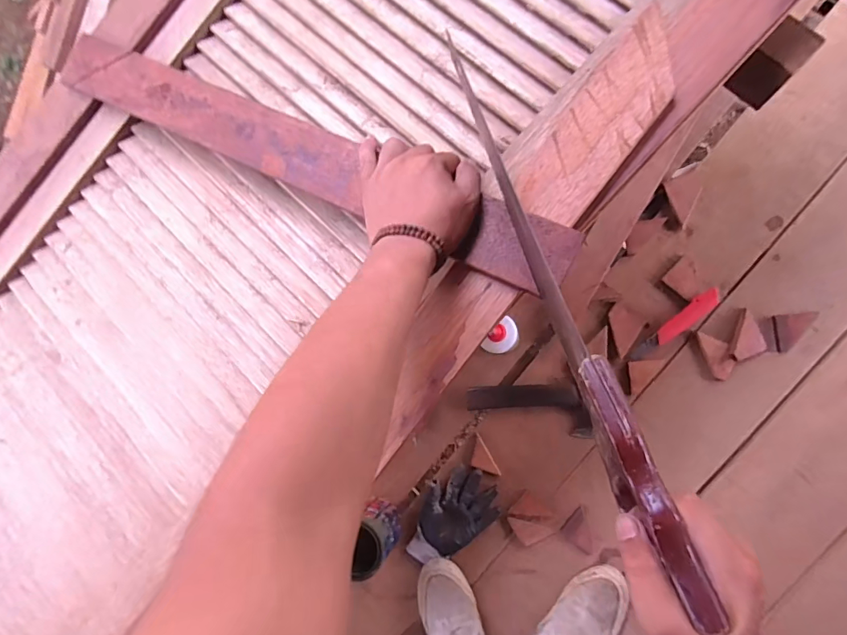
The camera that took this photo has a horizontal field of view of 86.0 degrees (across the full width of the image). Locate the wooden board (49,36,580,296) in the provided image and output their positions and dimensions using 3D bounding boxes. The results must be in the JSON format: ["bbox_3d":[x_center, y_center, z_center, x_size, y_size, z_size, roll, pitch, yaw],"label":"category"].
[{"bbox_3d":[-0.130,-0.168,0.456,0.584,0.016,0.065,26,91,13],"label":"wooden board"}]

